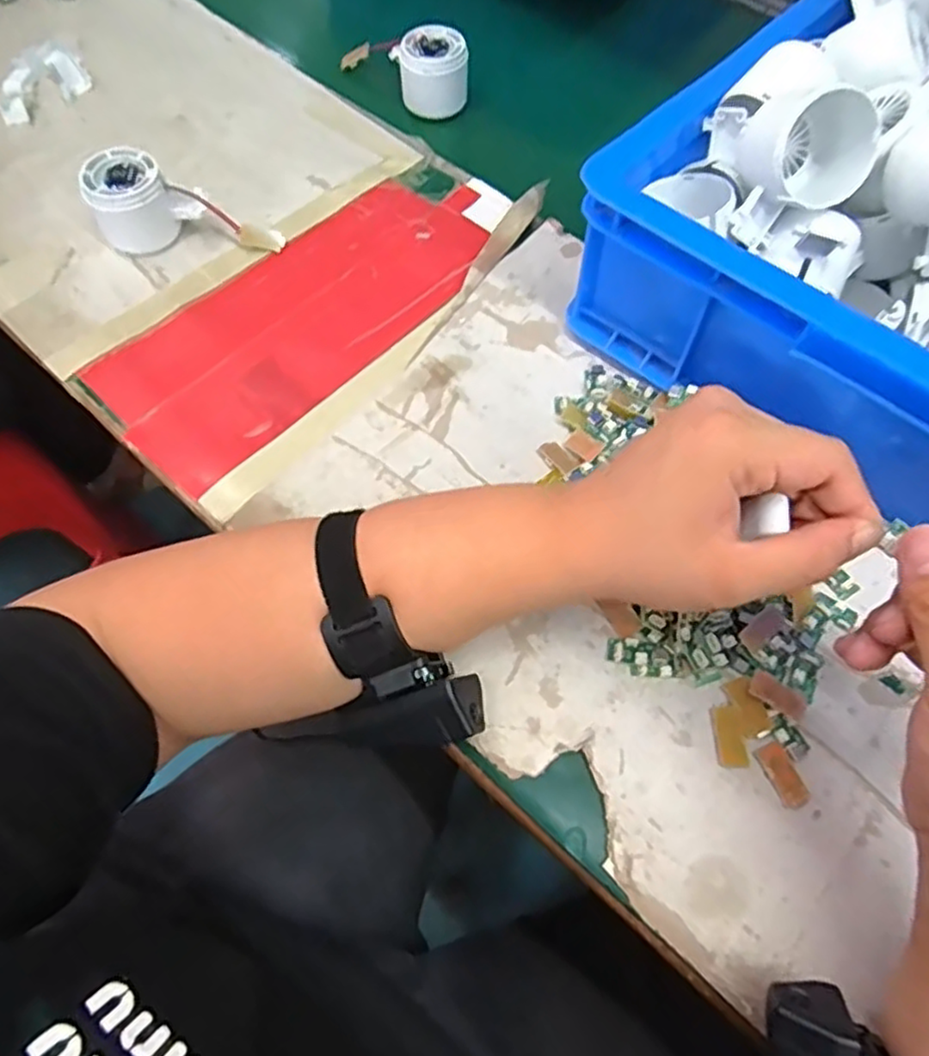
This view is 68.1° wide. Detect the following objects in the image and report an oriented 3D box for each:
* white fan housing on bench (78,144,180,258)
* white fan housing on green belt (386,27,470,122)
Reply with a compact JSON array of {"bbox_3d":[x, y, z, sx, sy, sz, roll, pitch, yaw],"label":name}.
[{"bbox_3d":[-0.251,-0.244,0.517,0.058,0.056,0.054,-31,67,-16],"label":"white fan housing on bench"},{"bbox_3d":[-0.029,-0.406,0.611,0.057,0.049,0.052,-22,66,-12],"label":"white fan housing on green belt"}]

